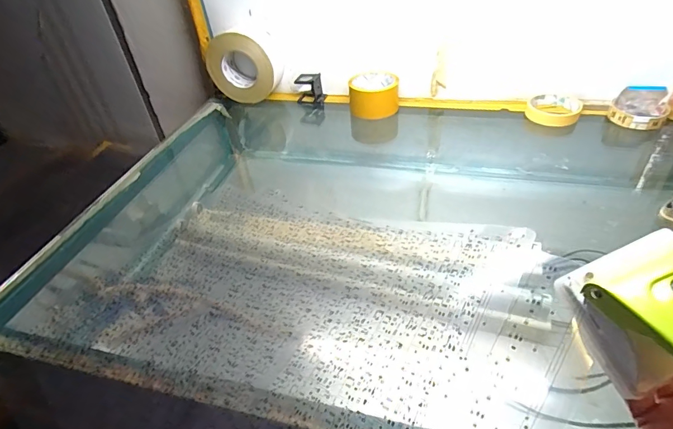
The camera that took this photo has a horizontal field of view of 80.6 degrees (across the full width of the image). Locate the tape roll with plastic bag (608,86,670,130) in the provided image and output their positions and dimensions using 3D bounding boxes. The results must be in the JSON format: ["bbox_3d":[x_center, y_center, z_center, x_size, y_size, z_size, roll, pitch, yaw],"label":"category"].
[{"bbox_3d":[0.502,-0.181,0.655,0.081,0.051,0.073,24,48,31],"label":"tape roll with plastic bag"}]

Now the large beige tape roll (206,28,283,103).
[{"bbox_3d":[-0.189,-0.299,0.810,0.144,0.127,0.056,1,41,8],"label":"large beige tape roll"}]

